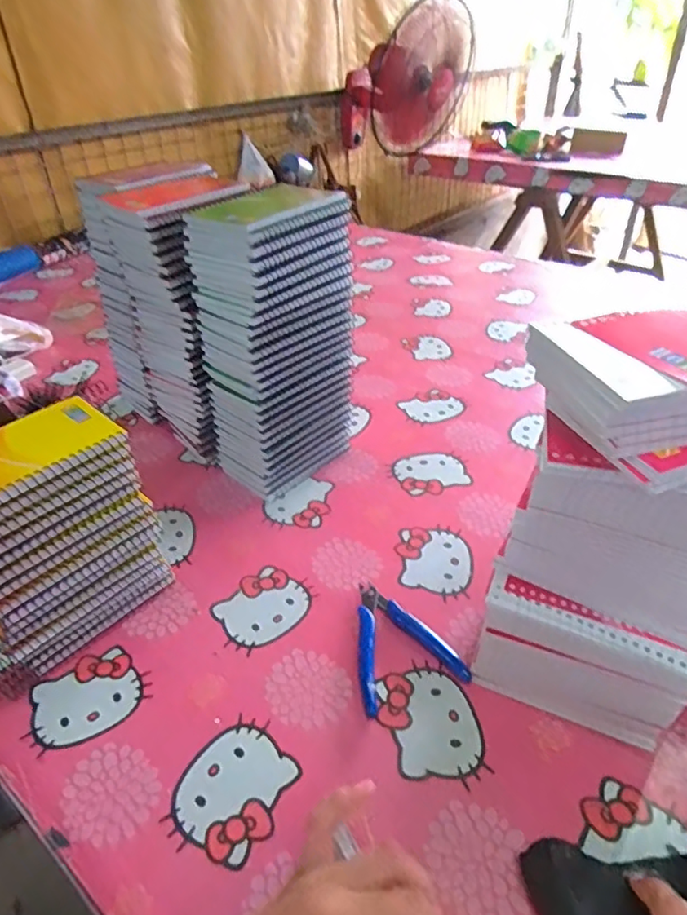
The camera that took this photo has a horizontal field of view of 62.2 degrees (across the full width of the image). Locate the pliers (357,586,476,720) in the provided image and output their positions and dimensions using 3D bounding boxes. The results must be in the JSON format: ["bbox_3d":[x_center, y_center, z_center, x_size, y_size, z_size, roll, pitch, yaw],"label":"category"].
[{"bbox_3d":[0.044,0.148,0.469,0.084,0.011,0.107,-12,38,-11],"label":"pliers"}]

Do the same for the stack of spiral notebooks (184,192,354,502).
[{"bbox_3d":[-0.071,-0.111,0.596,0.098,0.284,0.138,26,46,33],"label":"stack of spiral notebooks"}]

